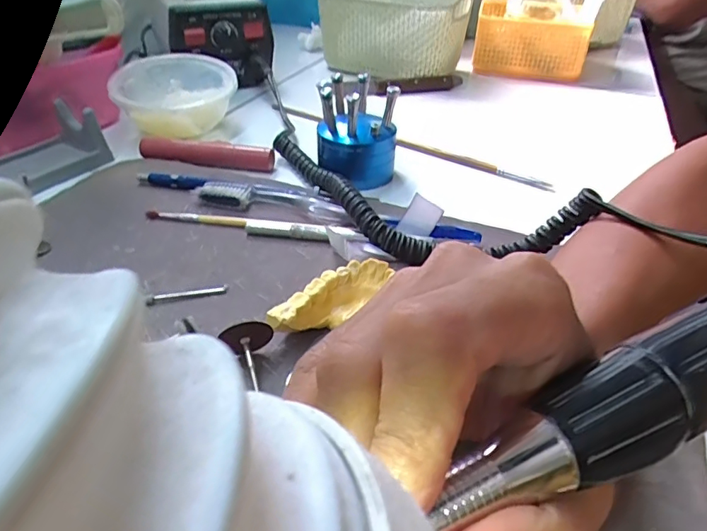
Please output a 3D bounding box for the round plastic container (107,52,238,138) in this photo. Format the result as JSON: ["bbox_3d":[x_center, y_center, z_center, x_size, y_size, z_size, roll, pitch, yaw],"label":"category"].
[{"bbox_3d":[-0.156,-0.146,0.457,0.088,0.046,0.090,2,35,-1],"label":"round plastic container"}]

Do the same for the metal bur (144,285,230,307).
[{"bbox_3d":[-0.087,0.016,0.278,0.041,0.005,0.005,-9,36,-15],"label":"metal bur"}]

